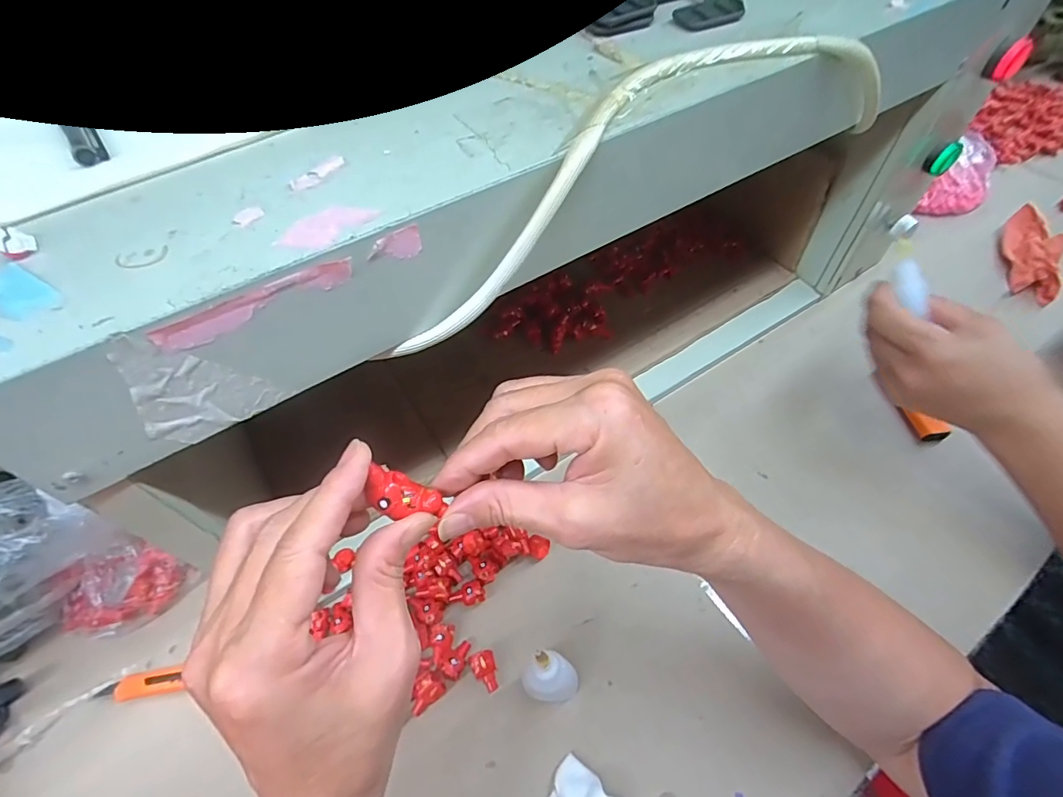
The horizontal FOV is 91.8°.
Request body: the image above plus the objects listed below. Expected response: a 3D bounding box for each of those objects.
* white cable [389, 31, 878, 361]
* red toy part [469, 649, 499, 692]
[{"bbox_3d":[0.064,-0.122,0.266,0.328,0.072,0.048,-29,60,-18],"label":"white cable"},{"bbox_3d":[-0.031,0.185,0.350,0.016,0.009,0.025,-17,57,-10],"label":"red toy part"}]

